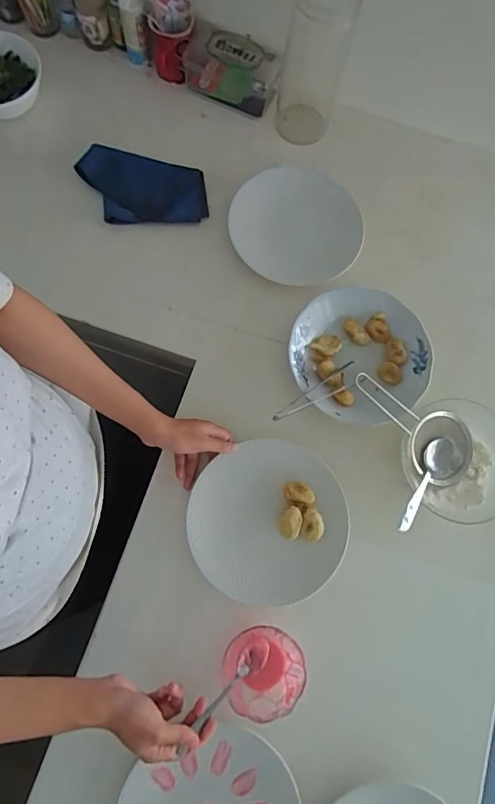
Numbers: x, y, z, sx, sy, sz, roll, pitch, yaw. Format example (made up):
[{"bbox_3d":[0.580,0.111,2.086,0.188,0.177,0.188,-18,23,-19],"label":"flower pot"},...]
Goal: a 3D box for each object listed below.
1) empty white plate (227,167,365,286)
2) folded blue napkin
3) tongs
[{"bbox_3d":[0.072,-0.262,0.684,0.194,0.021,0.176,25,77,6],"label":"empty white plate"},{"bbox_3d":[-0.158,-0.321,0.696,0.191,0.009,0.116,8,76,-7],"label":"folded blue napkin"},{"bbox_3d":[0.094,-0.010,0.610,0.149,0.019,0.031,-29,77,-29],"label":"tongs"}]

